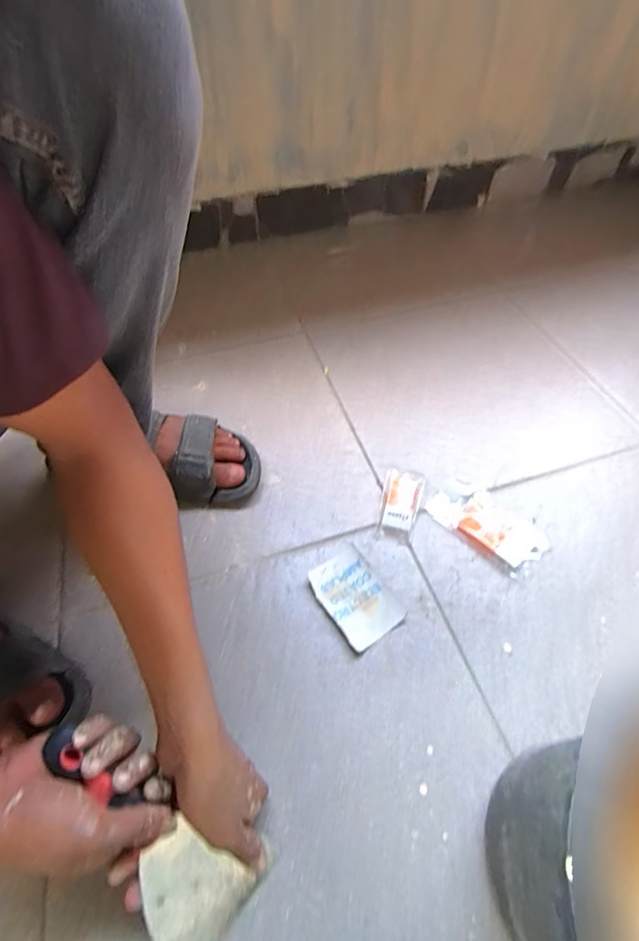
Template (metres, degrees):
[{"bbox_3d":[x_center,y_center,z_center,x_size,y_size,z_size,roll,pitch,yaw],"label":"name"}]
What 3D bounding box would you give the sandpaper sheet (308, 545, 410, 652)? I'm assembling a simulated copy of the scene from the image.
[{"bbox_3d":[0.040,0.139,0.459,0.072,0.013,0.100,-32,59,-19],"label":"sandpaper sheet"}]

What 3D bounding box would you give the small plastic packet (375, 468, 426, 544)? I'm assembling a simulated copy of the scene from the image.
[{"bbox_3d":[0.103,0.042,0.521,0.049,0.019,0.094,9,55,9],"label":"small plastic packet"}]

